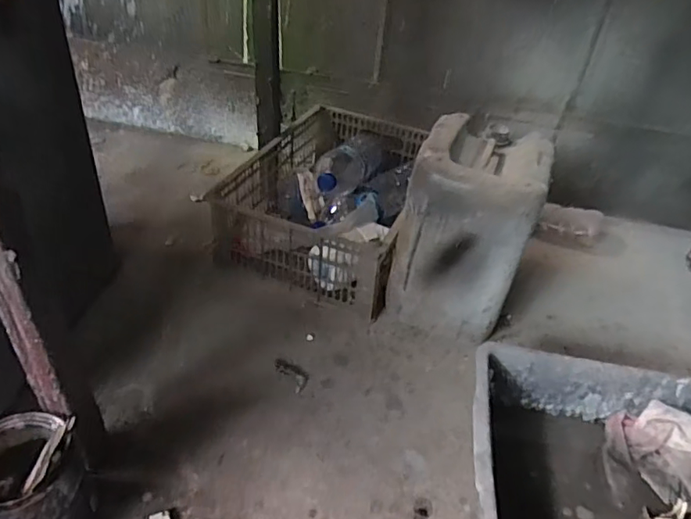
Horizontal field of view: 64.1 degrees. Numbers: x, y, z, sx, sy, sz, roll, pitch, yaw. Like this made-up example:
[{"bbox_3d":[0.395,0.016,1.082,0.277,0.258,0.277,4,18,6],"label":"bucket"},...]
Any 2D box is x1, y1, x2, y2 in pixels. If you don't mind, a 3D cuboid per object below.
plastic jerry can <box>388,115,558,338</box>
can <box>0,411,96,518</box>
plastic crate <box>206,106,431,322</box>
[{"bbox_3d":[0.194,-0.039,0.880,0.184,0.297,0.207,17,40,15],"label":"plastic jerry can"},{"bbox_3d":[-0.333,0.241,0.583,0.109,0.156,0.100,3,39,-2],"label":"can"},{"bbox_3d":[-0.009,-0.128,1.082,0.321,0.151,0.452,17,40,14],"label":"plastic crate"}]

